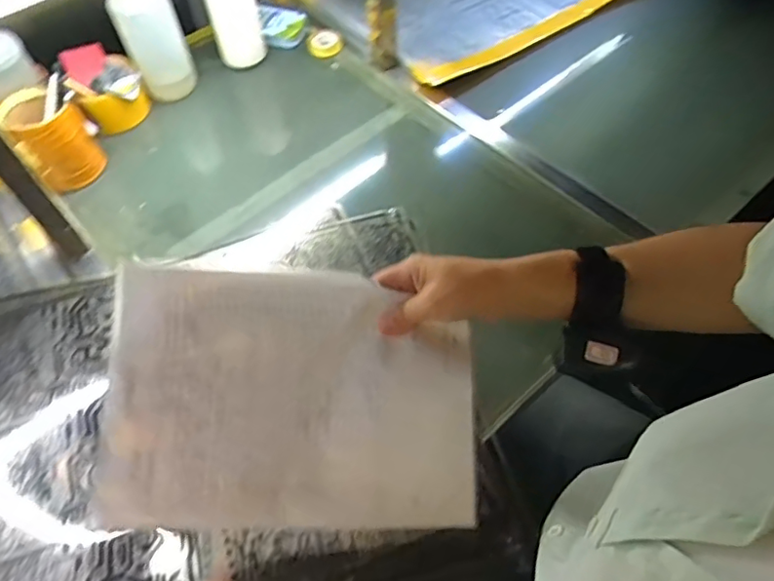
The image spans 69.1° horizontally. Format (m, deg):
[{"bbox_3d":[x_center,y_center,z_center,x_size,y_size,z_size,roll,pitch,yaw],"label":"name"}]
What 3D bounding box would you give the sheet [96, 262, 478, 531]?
[{"bbox_3d":[-0.077,0.091,0.478,0.303,0.018,0.209,2,82,-5],"label":"sheet"}]

